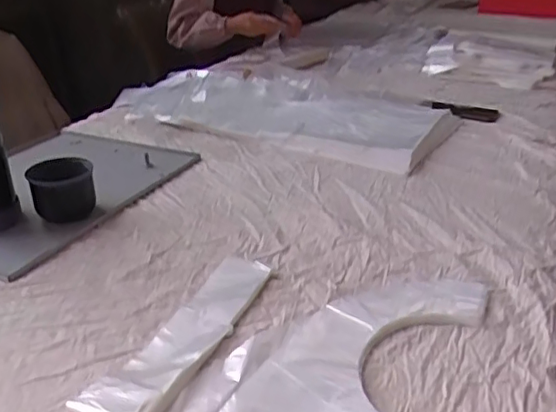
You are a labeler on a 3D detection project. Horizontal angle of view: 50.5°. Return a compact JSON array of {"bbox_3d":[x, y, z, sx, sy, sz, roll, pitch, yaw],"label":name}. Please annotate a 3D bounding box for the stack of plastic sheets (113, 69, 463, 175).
[{"bbox_3d":[-0.021,-0.211,1.258,0.755,0.051,0.342,11,28,24],"label":"stack of plastic sheets"}]

